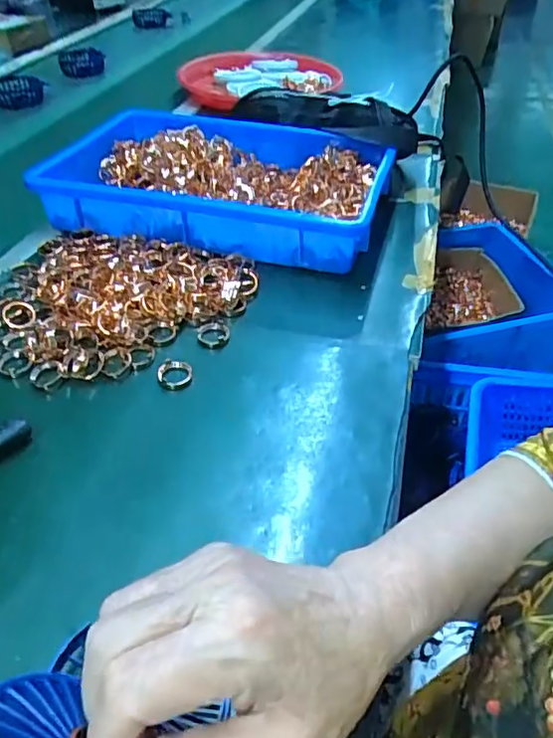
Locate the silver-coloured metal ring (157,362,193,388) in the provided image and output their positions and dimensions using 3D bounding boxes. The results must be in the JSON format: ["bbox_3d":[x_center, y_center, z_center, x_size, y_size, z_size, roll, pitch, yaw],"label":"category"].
[{"bbox_3d":[-0.081,0.005,0.463,0.027,0.007,0.025,0,41,0],"label":"silver-coloured metal ring"}]

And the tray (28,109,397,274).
[{"bbox_3d":[-0.063,-0.212,0.656,0.350,0.067,0.228,9,42,11],"label":"tray"}]

